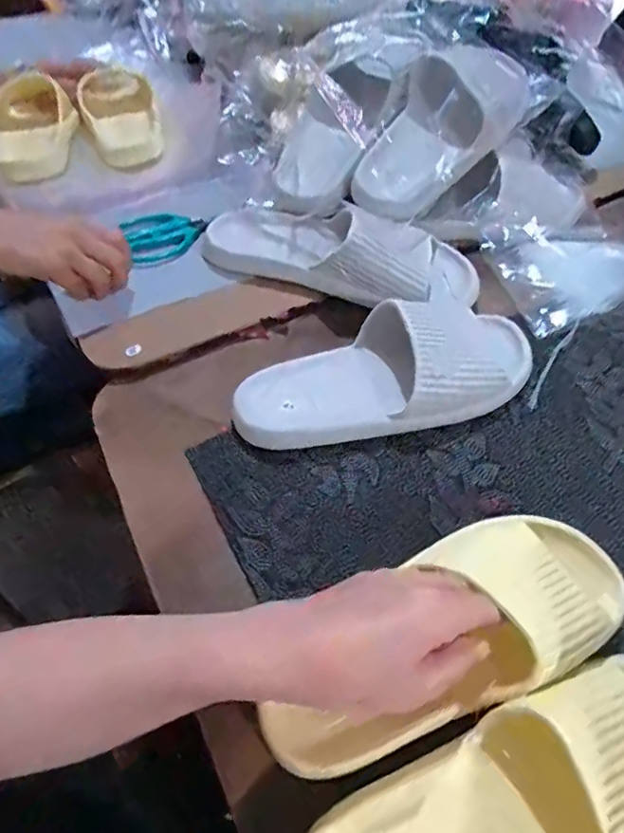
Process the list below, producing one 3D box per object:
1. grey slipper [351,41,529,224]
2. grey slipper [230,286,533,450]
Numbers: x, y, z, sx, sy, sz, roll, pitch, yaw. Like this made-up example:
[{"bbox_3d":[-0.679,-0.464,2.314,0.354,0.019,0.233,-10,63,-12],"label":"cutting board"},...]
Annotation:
[{"bbox_3d":[0.139,-0.318,0.594,0.098,0.082,0.263,35,79,26],"label":"grey slipper"},{"bbox_3d":[0.068,-0.042,0.478,0.278,0.063,0.115,-17,54,-13],"label":"grey slipper"}]

